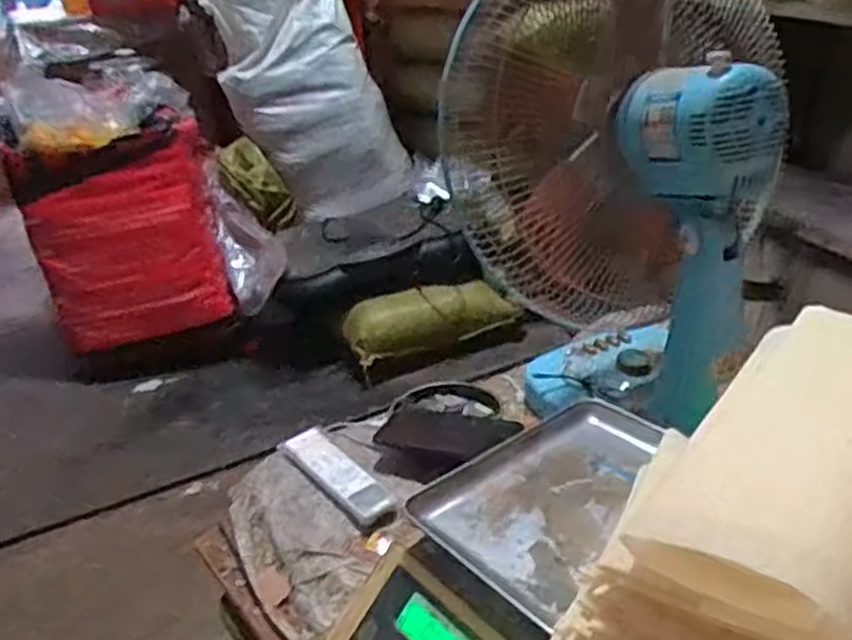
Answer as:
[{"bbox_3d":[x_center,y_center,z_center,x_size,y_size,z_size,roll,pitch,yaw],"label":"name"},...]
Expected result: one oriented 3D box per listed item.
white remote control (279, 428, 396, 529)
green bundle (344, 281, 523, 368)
[{"bbox_3d":[-0.099,0.172,0.832,0.047,0.024,0.184,-23,34,-31],"label":"white remote control"},{"bbox_3d":[0.012,-0.015,1.871,0.424,0.130,0.119,-18,32,-24],"label":"green bundle"}]

